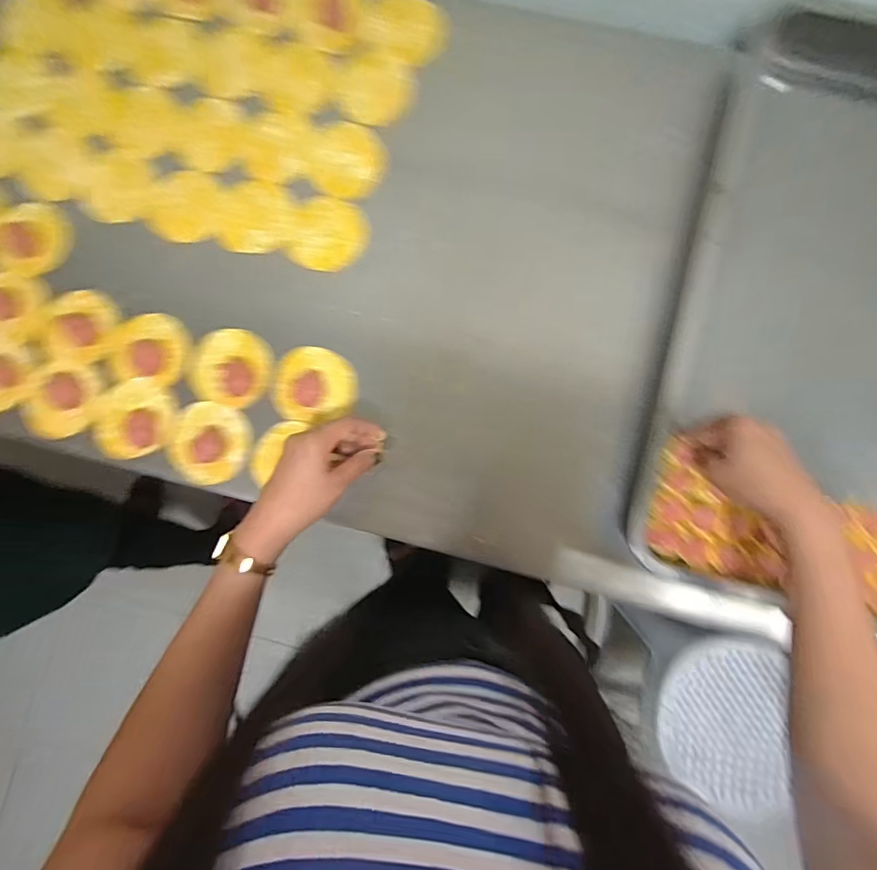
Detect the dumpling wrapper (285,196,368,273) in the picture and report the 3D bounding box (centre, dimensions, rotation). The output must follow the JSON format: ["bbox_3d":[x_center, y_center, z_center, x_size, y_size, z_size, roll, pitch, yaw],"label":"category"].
[{"bbox_3d":[-0.121,-0.220,0.542,0.087,0.004,0.082,0,84,3],"label":"dumpling wrapper"}]

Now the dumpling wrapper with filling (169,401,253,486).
[{"bbox_3d":[-0.243,0.009,0.523,0.084,0.020,0.085,0,84,3],"label":"dumpling wrapper with filling"}]

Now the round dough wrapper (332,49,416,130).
[{"bbox_3d":[-0.073,-0.389,0.555,0.094,0.005,0.080,30,86,5],"label":"round dough wrapper"}]

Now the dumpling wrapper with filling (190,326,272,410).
[{"bbox_3d":[-0.221,-0.073,0.531,0.085,0.008,0.082,0,84,3],"label":"dumpling wrapper with filling"}]

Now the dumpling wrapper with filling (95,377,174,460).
[{"bbox_3d":[-0.323,-0.018,0.523,0.080,0.011,0.082,-9,84,2],"label":"dumpling wrapper with filling"}]

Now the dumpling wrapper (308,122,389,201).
[{"bbox_3d":[-0.101,-0.305,0.548,0.088,0.004,0.086,16,85,4],"label":"dumpling wrapper"}]

